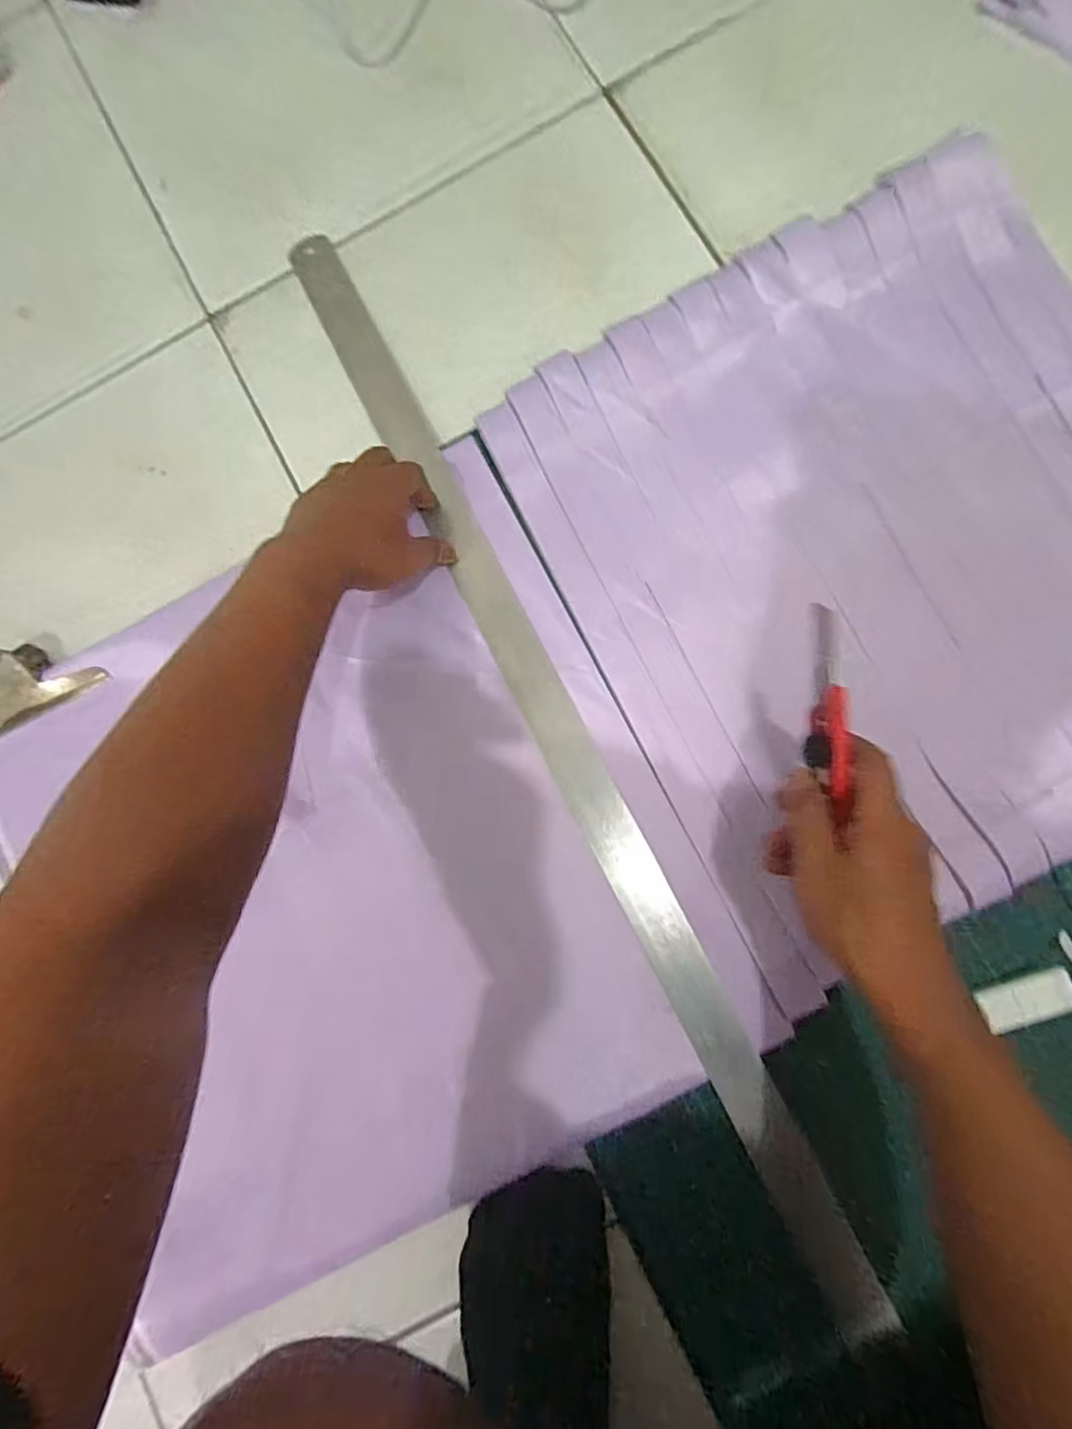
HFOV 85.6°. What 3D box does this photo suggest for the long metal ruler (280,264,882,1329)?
[{"bbox_3d":[0.013,0.002,0.440,0.036,0.009,0.903,-28,82,2],"label":"long metal ruler"}]

